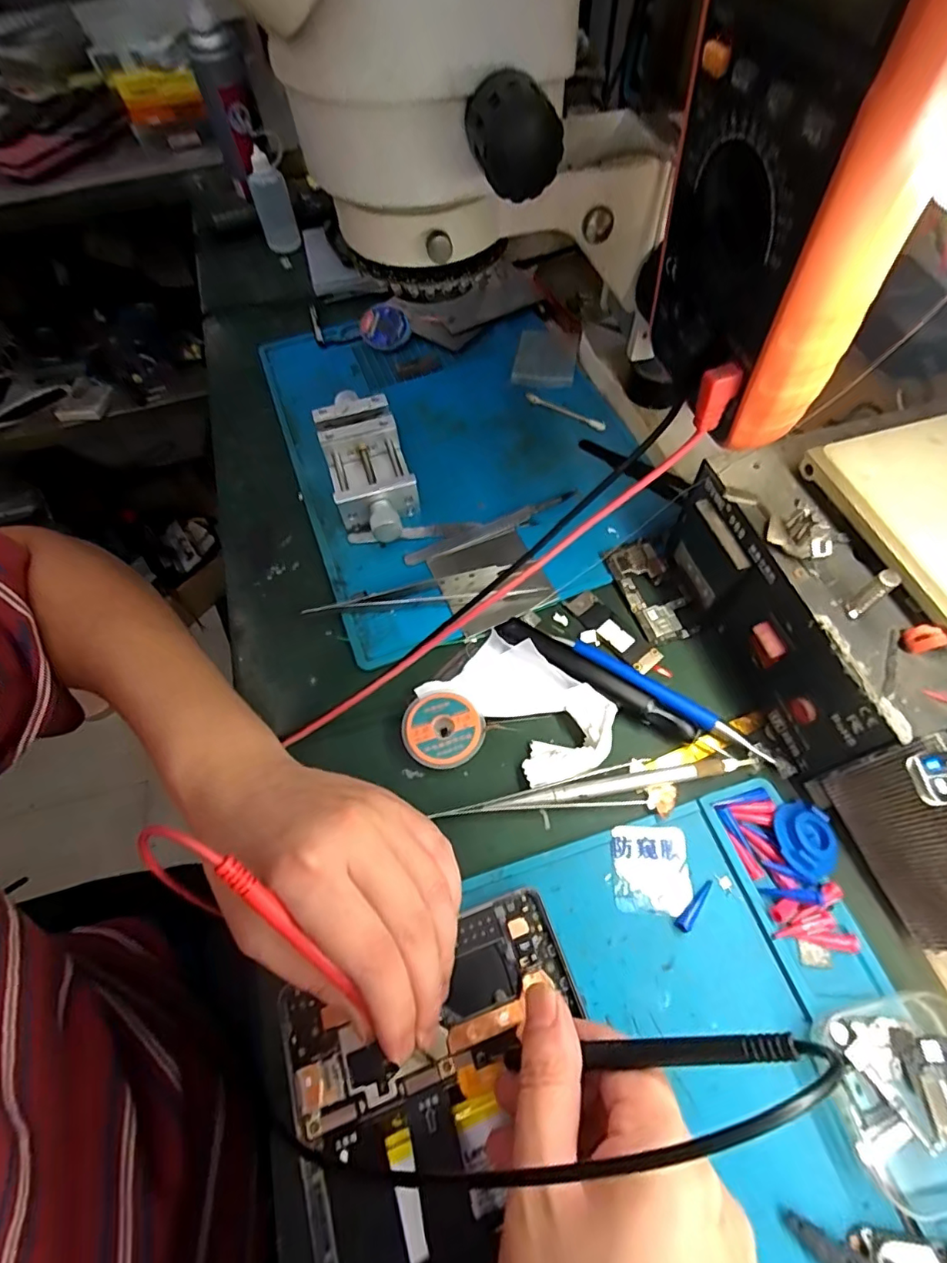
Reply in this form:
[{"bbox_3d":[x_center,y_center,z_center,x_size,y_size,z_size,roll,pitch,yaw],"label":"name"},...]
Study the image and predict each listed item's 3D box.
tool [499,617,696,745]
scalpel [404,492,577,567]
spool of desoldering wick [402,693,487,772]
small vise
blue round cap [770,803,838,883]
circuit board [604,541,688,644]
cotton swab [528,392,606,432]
[{"bbox_3d":[0.070,0.025,0.309,0.123,0.015,0.017,29,65,17],"label":"tool"},{"bbox_3d":[0.012,-0.073,0.374,0.127,0.004,0.013,-22,62,-10],"label":"scalpel"},{"bbox_3d":[-0.017,0.055,0.302,0.044,0.009,0.044,-1,60,2],"label":"spool of desoldering wick"},{"bbox_3d":[-0.077,-0.121,0.390,0.055,0.035,0.128,-17,61,-7],"label":"small vise"},{"bbox_3d":[0.163,0.102,0.262,0.027,0.009,0.035,7,61,6],"label":"blue round cap"},{"bbox_3d":[0.113,-0.026,0.342,0.033,0.007,0.072,-17,61,-8],"label":"circuit board"},{"bbox_3d":[0.074,-0.175,0.426,0.072,0.006,0.010,33,67,19],"label":"cotton swab"}]

